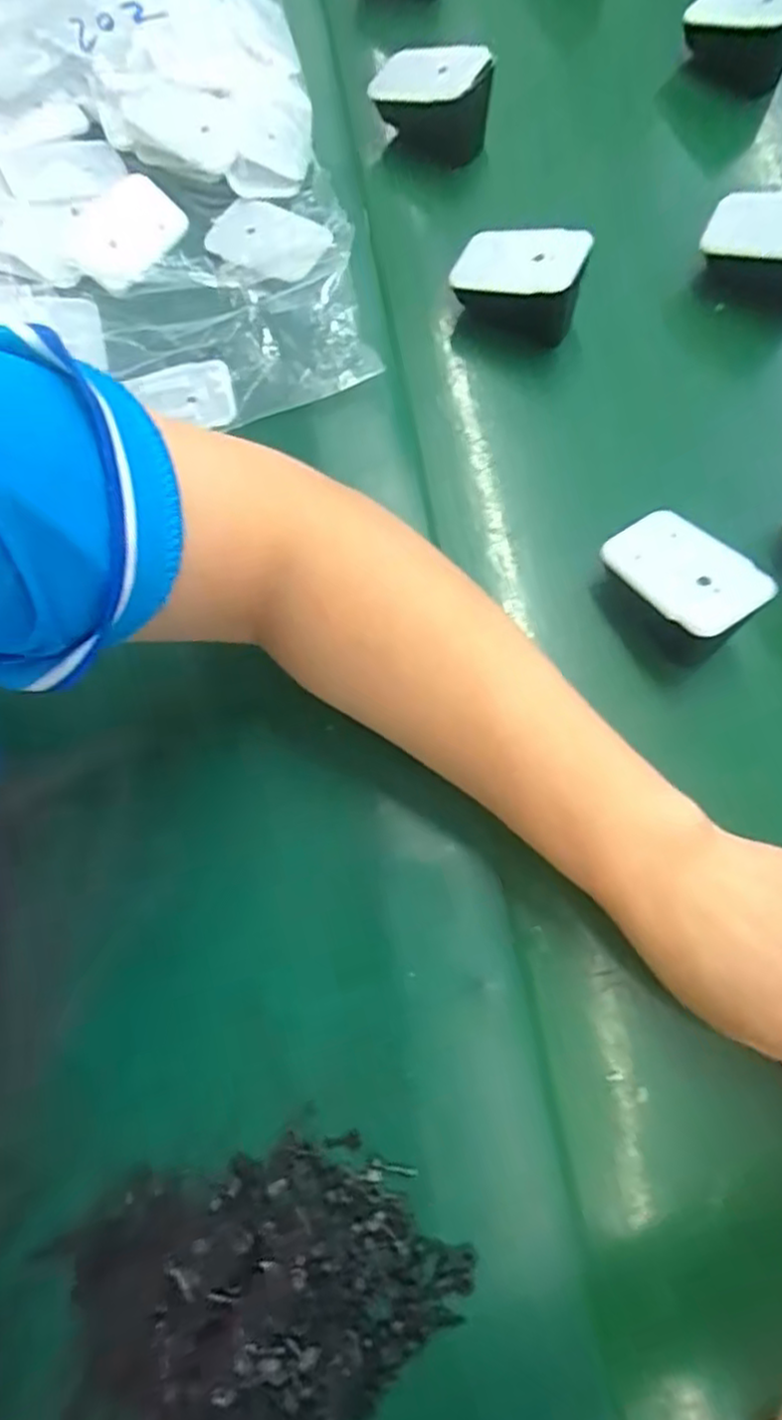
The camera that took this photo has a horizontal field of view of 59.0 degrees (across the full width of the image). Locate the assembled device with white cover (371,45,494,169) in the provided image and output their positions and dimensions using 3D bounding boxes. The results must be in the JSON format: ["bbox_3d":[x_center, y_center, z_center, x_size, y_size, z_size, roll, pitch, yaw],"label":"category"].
[{"bbox_3d":[0.024,-0.364,0.423,0.071,0.056,0.034,7,73,3],"label":"assembled device with white cover"}]

